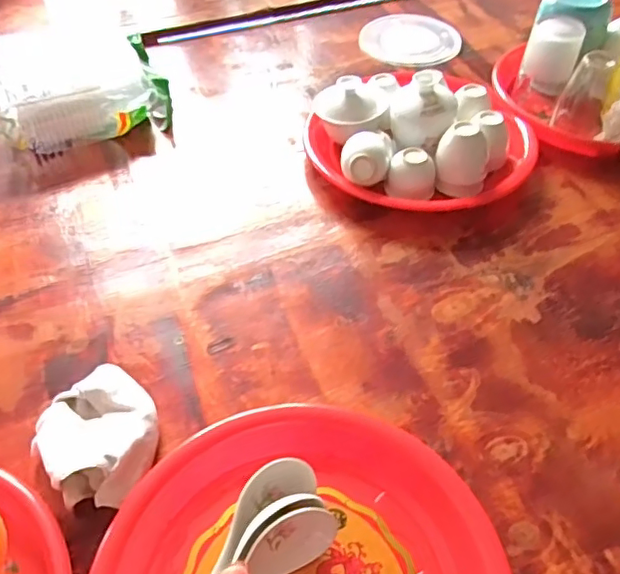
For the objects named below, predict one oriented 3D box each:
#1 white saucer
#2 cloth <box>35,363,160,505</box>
[{"bbox_3d":[0.140,-0.350,0.820,0.138,0.013,0.112,17,53,15],"label":"white saucer"},{"bbox_3d":[-0.154,0.109,0.431,0.085,0.039,0.102,-37,59,-25],"label":"cloth"}]

